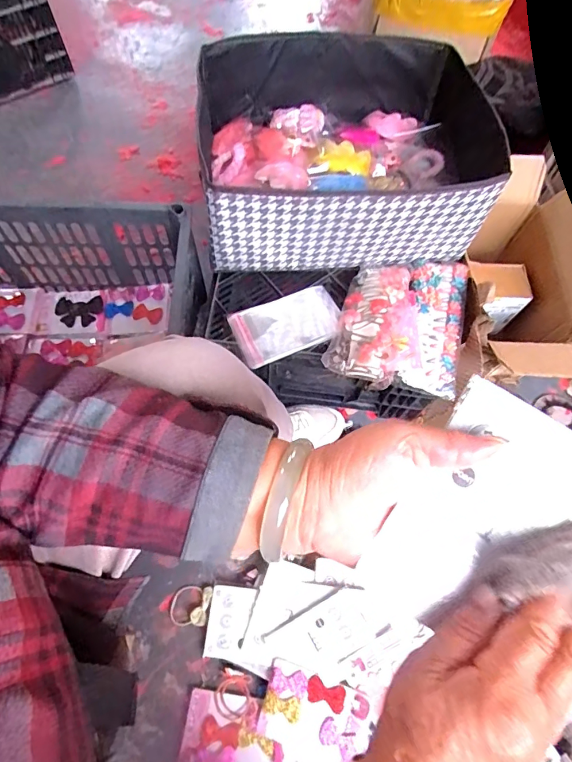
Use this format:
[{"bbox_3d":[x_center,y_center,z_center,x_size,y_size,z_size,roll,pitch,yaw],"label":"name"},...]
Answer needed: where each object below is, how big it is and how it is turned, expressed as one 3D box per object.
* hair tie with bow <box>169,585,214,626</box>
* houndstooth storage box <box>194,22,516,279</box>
[{"bbox_3d":[-0.145,0.345,0.678,0.068,0.009,0.054,-6,67,12],"label":"hair tie with bow"},{"bbox_3d":[0.079,-0.348,0.681,0.407,0.160,0.341,-6,66,-5],"label":"houndstooth storage box"}]

